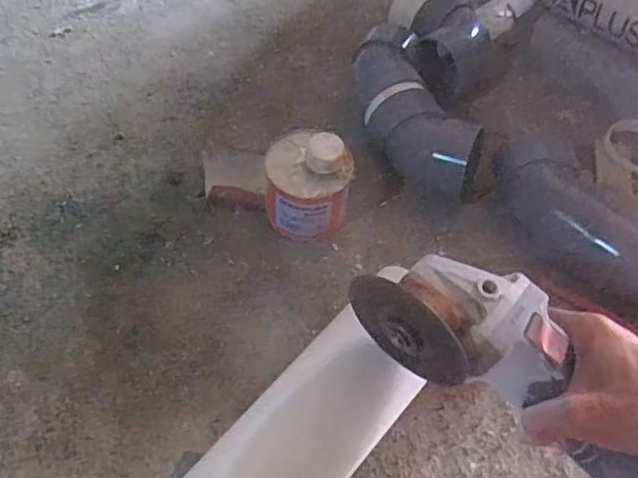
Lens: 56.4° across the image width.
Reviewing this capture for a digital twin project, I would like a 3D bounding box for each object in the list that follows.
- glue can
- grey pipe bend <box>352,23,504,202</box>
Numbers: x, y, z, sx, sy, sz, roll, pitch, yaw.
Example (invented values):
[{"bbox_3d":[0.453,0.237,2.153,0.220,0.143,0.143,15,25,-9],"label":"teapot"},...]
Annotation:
[{"bbox_3d":[-0.011,-0.059,0.701,0.095,0.115,0.095,0,54,0],"label":"glue can"},{"bbox_3d":[0.116,-0.168,0.799,0.123,0.083,0.297,-16,55,-11],"label":"grey pipe bend"}]

